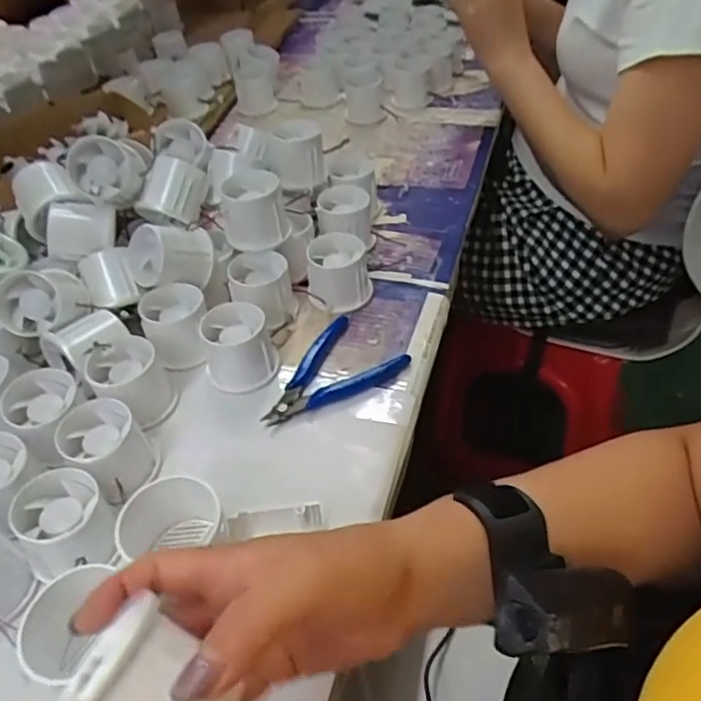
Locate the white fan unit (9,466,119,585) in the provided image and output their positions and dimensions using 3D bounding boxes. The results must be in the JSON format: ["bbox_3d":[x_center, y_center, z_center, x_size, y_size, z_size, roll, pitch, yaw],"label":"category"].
[{"bbox_3d":[-0.177,0.109,0.368,0.056,0.043,0.056,-3,45,3],"label":"white fan unit"}]

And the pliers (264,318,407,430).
[{"bbox_3d":[-0.021,0.018,0.466,0.115,0.012,0.075,-35,52,-26],"label":"pliers"}]

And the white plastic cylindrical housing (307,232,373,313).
[{"bbox_3d":[-0.010,-0.070,0.527,0.056,0.051,0.051,-3,45,3],"label":"white plastic cylindrical housing"}]

